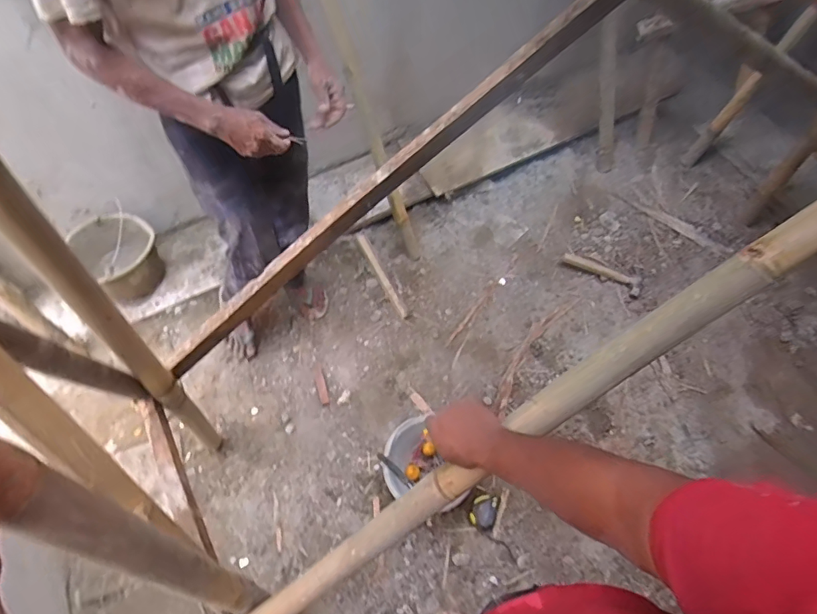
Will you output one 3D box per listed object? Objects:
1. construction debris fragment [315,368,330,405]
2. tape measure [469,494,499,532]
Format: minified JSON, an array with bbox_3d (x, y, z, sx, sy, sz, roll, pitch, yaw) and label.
[{"bbox_3d":[-0.284,0.261,1.601,0.028,0.010,0.123,-16,59,-8],"label":"construction debris fragment"},{"bbox_3d":[0.211,0.577,1.374,0.073,0.038,0.090,21,61,14],"label":"tape measure"}]

